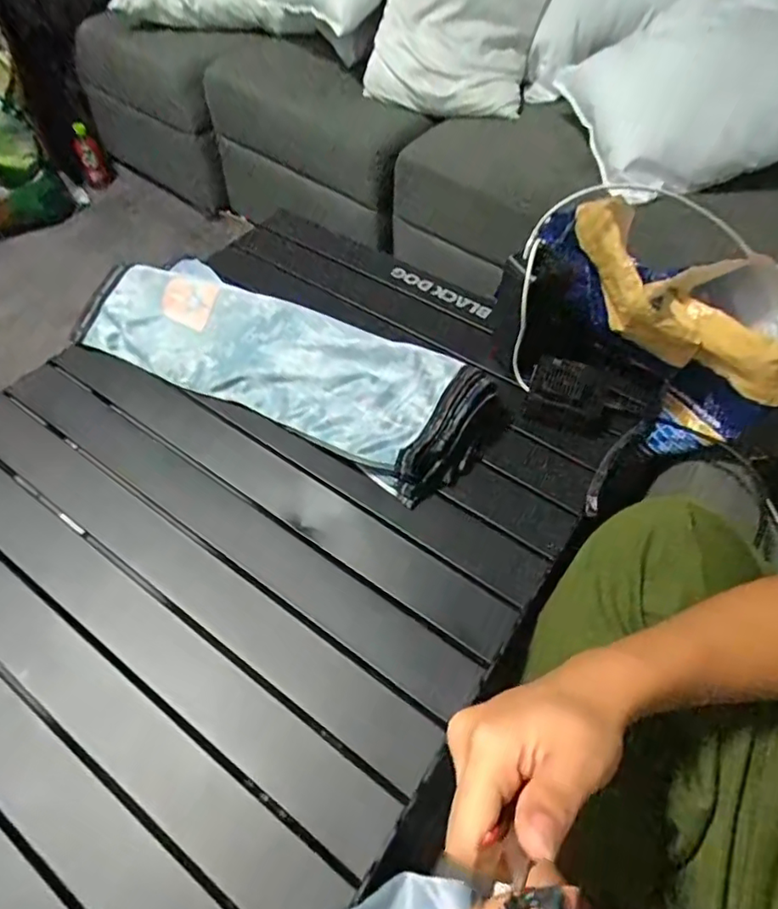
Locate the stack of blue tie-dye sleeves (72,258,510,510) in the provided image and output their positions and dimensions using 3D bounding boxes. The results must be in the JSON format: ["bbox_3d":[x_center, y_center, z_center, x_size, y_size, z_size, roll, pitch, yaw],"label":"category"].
[{"bbox_3d":[-0.120,-0.106,0.632,0.490,0.065,0.156,25,57,15],"label":"stack of blue tie-dye sleeves"}]

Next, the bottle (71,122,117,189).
[{"bbox_3d":[-0.841,-0.848,1.578,0.086,0.173,0.068,-29,60,-20],"label":"bottle"}]

